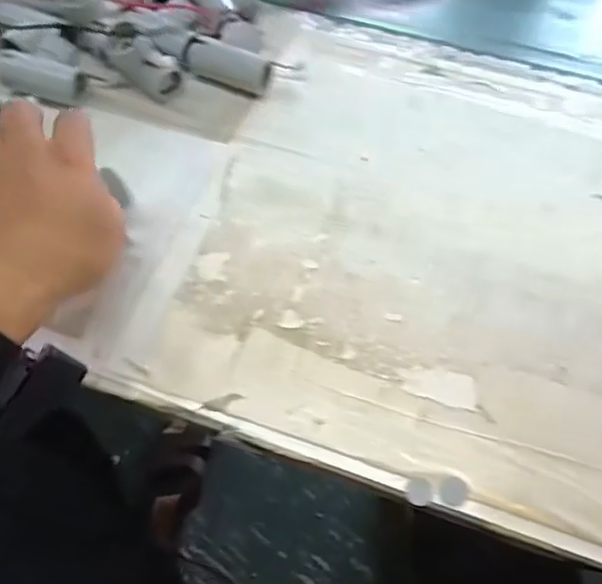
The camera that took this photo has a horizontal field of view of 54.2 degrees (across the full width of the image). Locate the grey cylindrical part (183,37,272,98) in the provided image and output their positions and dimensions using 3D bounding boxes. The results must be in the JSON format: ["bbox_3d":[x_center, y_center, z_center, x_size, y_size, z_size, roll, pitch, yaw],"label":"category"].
[{"bbox_3d":[-0.069,-0.209,0.546,0.077,0.031,0.030,14,58,8],"label":"grey cylindrical part"}]

